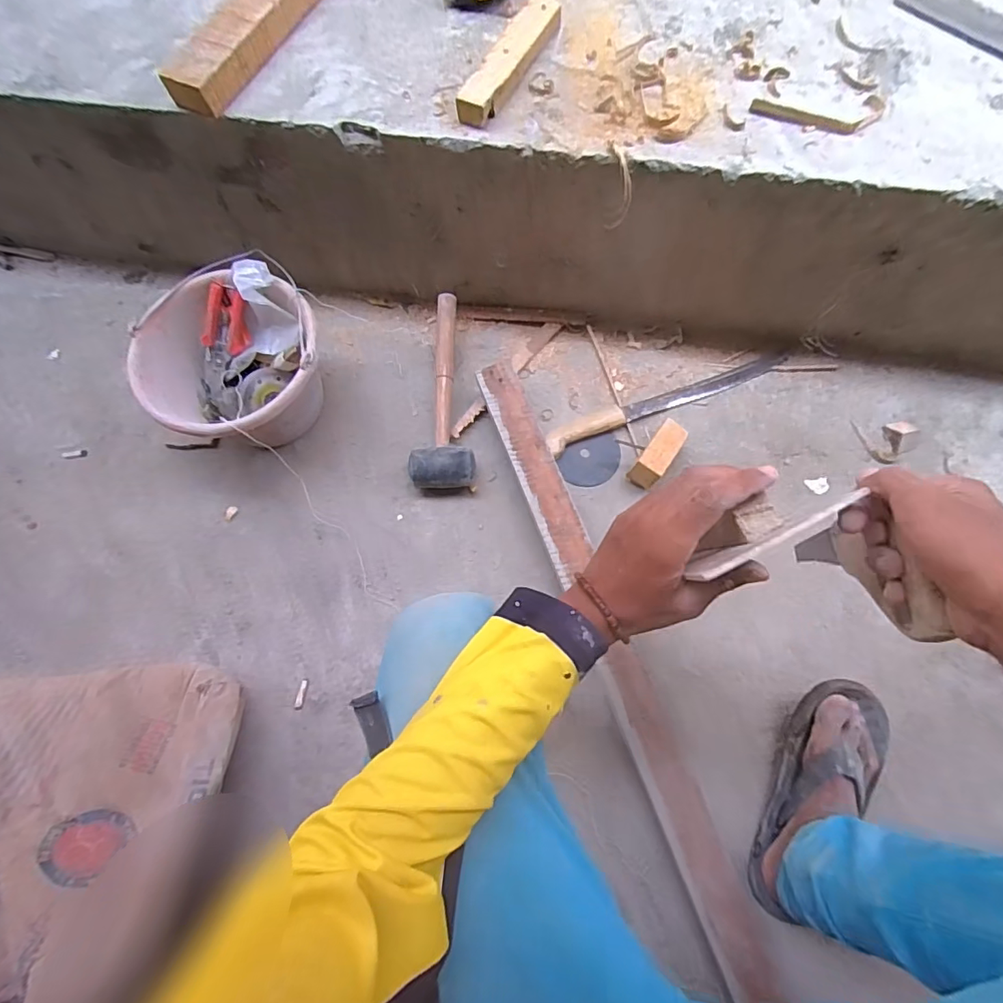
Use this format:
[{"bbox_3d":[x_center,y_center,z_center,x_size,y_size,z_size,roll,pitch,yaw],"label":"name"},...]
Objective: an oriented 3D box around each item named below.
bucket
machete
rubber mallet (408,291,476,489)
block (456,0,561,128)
[{"bbox_3d":[-0.364,-0.184,0.745,0.238,0.172,0.253,-1,73,2],"label":"bucket"},{"bbox_3d":[0.252,-0.156,0.786,0.394,0.027,0.043,-23,74,-5],"label":"machete"},{"bbox_3d":[-0.085,-0.163,0.785,0.091,0.080,0.302,-1,73,2],"label":"rubber mallet"},{"bbox_3d":[0.011,-0.531,0.621,0.038,0.031,0.193,29,76,10],"label":"block"}]

